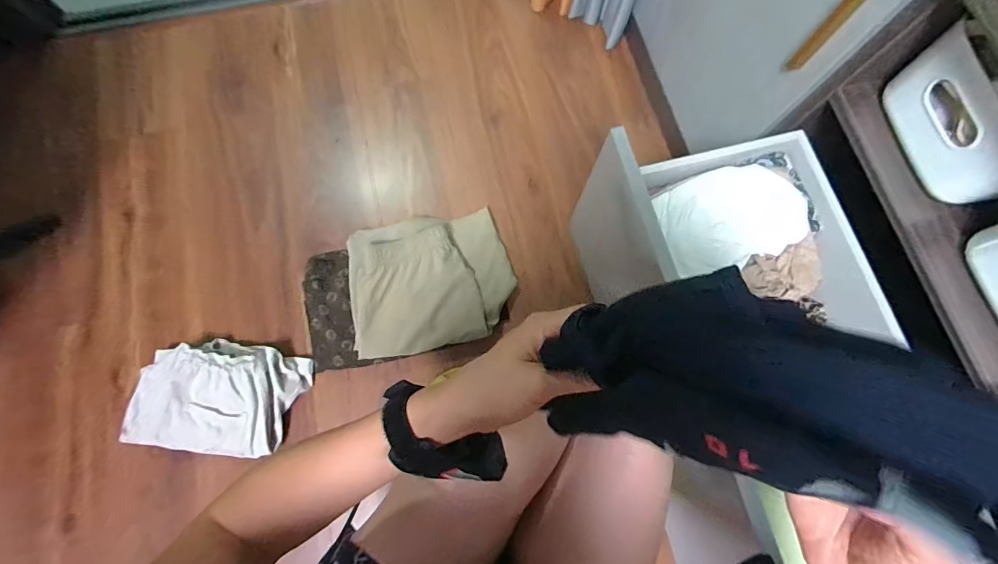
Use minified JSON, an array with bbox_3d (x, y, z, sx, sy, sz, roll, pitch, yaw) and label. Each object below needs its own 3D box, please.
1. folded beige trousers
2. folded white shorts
[{"bbox_3d":[-0.133,-0.009,0.844,0.318,0.062,0.274,-11,76,-4],"label":"folded beige trousers"},{"bbox_3d":[-0.523,0.216,0.797,0.301,0.077,0.200,7,76,1],"label":"folded white shorts"}]

